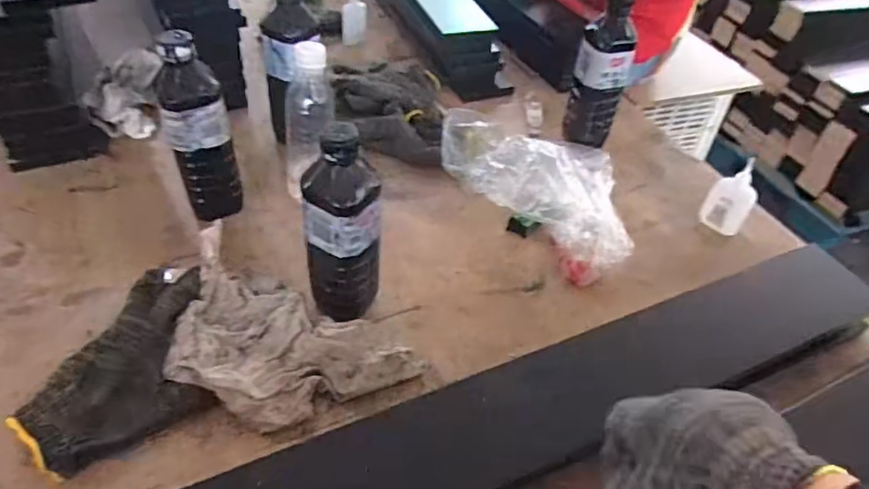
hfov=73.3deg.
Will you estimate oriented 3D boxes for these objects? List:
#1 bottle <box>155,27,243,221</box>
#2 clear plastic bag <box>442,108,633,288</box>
[{"bbox_3d":[-0.245,-0.109,0.610,0.066,0.209,0.051,-14,48,-20],"label":"bottle"},{"bbox_3d":[0.146,-0.087,0.722,0.184,0.075,0.271,-29,54,-28],"label":"clear plastic bag"}]

